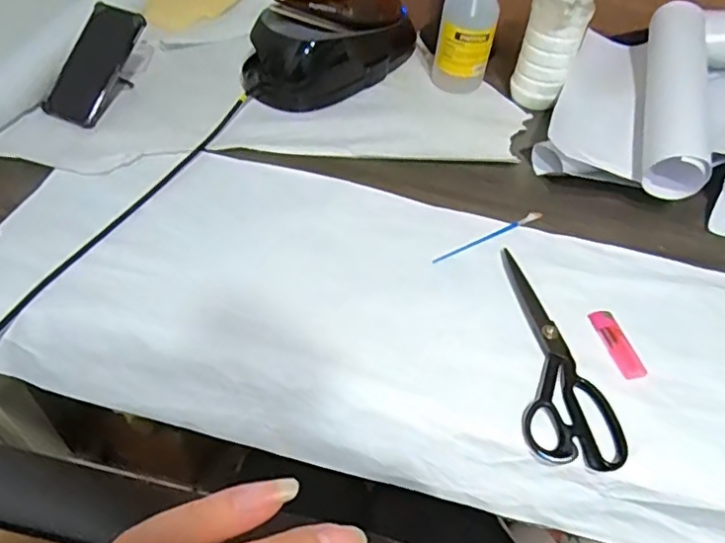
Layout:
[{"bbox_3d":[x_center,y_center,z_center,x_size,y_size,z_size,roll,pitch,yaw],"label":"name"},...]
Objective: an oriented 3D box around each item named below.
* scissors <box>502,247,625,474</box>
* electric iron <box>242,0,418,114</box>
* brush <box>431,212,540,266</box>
[{"bbox_3d":[0.188,0.073,0.566,0.079,0.013,0.233,5,49,-2],"label":"scissors"},{"bbox_3d":[-0.029,-0.362,0.815,0.284,0.186,0.119,-28,57,-26],"label":"electric iron"},{"bbox_3d":[0.148,-0.042,0.666,0.154,0.006,0.014,-23,55,-23],"label":"brush"}]

